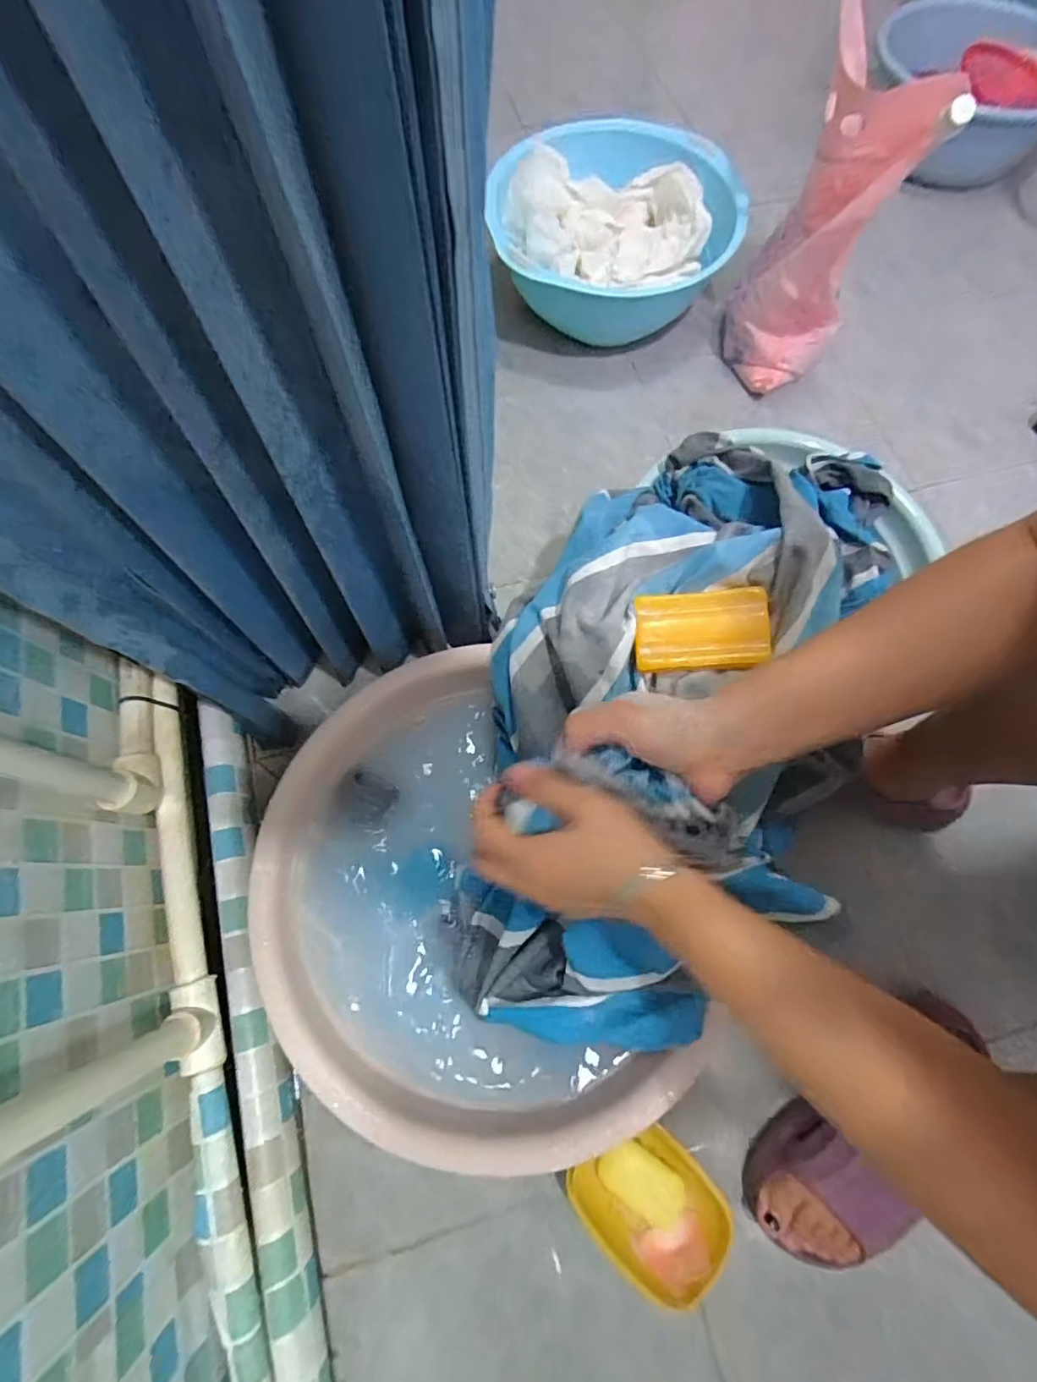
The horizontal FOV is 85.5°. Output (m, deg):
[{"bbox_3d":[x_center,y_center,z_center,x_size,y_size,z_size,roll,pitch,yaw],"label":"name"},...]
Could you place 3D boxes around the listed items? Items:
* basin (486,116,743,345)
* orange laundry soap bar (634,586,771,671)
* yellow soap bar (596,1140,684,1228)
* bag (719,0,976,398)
[{"bbox_3d":[0.122,-0.634,0.791,0.343,0.109,0.346,22,70,5],"label":"basin"},{"bbox_3d":[0.150,-0.050,0.463,0.103,0.033,0.059,1,70,-2],"label":"orange laundry soap bar"},{"bbox_3d":[0.106,0.420,0.481,0.069,0.013,0.039,32,72,9],"label":"yellow soap bar"},{"bbox_3d":[0.368,-0.551,0.692,0.148,0.298,0.162,29,71,8],"label":"bag"}]

